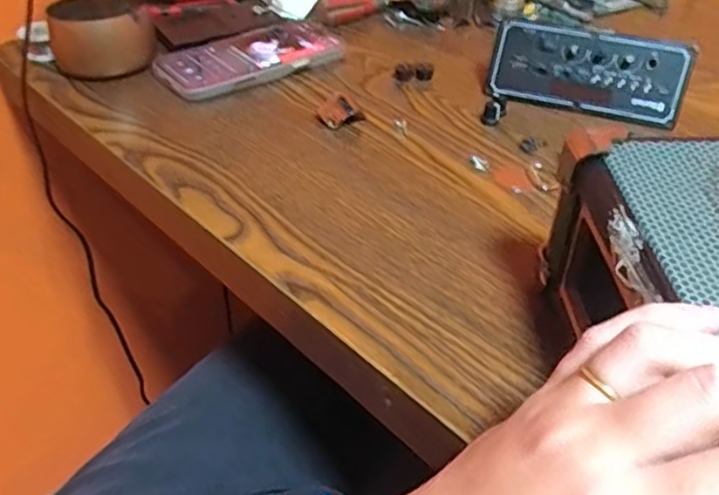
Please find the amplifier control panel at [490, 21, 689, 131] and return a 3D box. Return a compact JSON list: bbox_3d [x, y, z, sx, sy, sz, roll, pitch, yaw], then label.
[{"bbox_3d":[0.179,-0.139,0.526,0.147,0.062,0.017,15,20,14],"label":"amplifier control panel"}]

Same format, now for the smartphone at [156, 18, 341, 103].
[{"bbox_3d":[-0.094,-0.168,0.575,0.162,0.015,0.076,-23,51,-30],"label":"smartphone"}]

